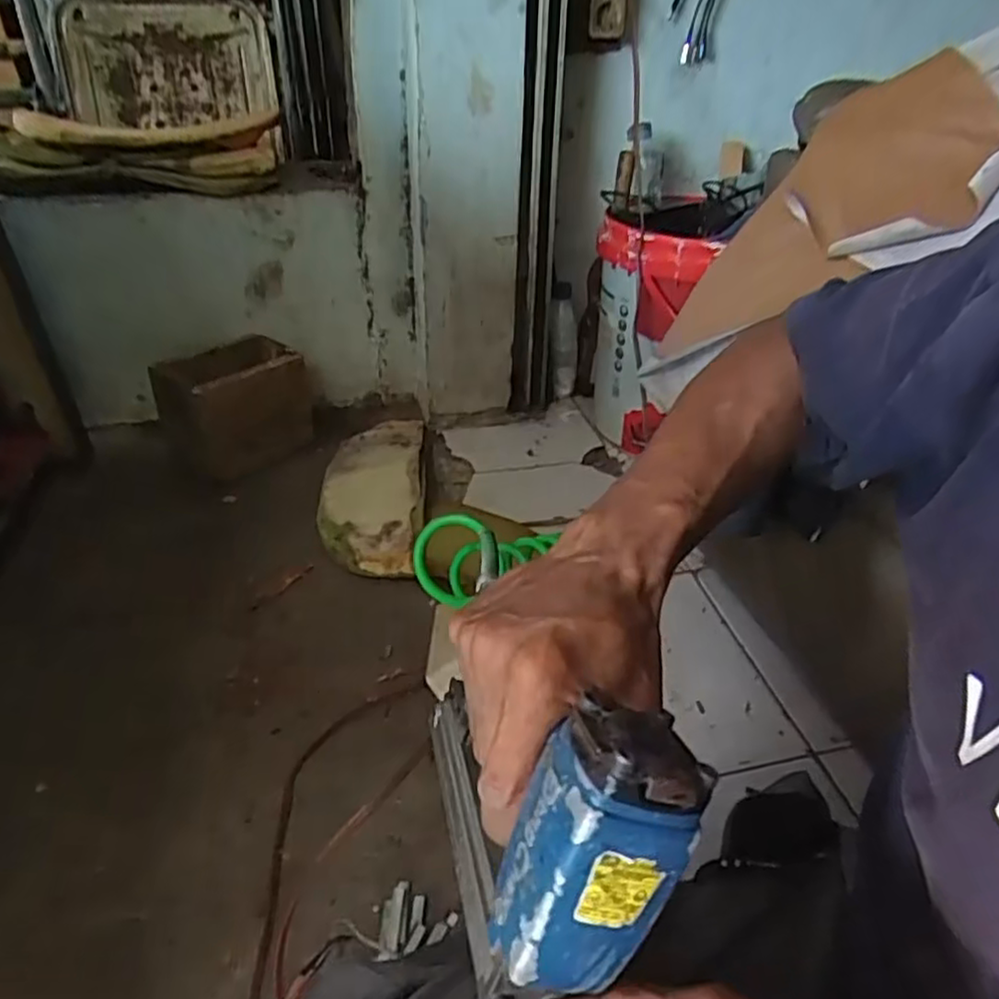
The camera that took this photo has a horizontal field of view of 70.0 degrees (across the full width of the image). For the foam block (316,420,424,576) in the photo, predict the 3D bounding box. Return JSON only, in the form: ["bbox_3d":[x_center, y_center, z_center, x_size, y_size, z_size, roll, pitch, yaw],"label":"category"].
[{"bbox_3d":[-0.196,-0.030,1.111,0.154,0.054,0.413,-2,36,-5],"label":"foam block"}]

